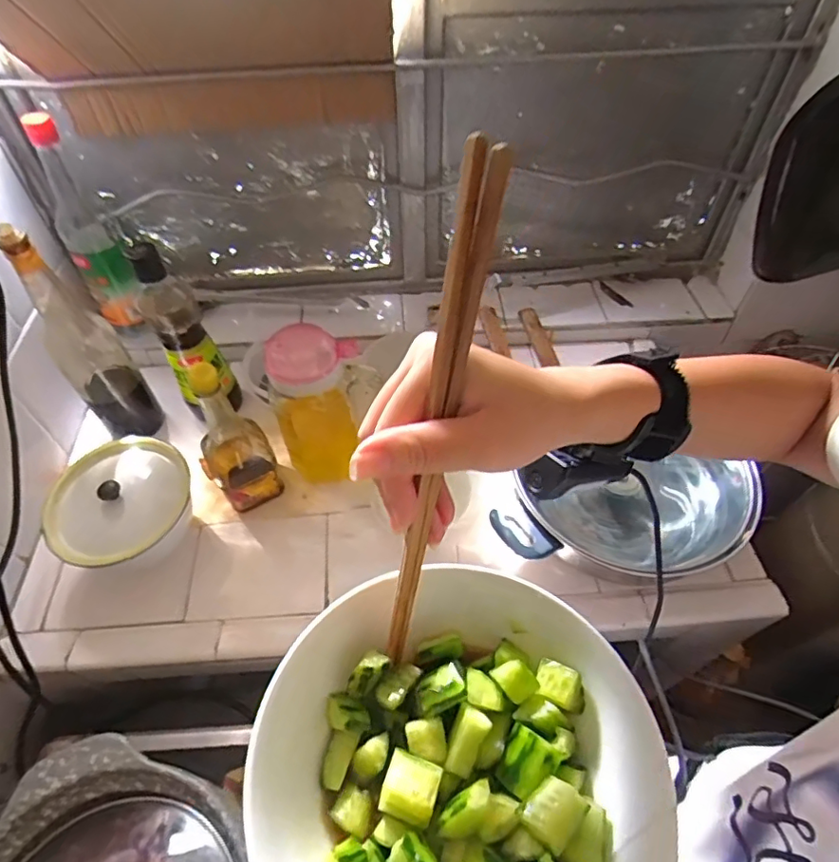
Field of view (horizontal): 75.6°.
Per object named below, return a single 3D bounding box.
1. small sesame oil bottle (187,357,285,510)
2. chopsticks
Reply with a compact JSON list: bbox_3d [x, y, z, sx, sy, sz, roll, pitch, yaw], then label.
[{"bbox_3d":[-0.207,0.012,0.594,0.075,0.211,0.056,-18,55,-14],"label":"small sesame oil bottle"},{"bbox_3d":[0.005,0.011,0.221,0.013,0.230,0.009,16,29,12],"label":"chopsticks"}]

